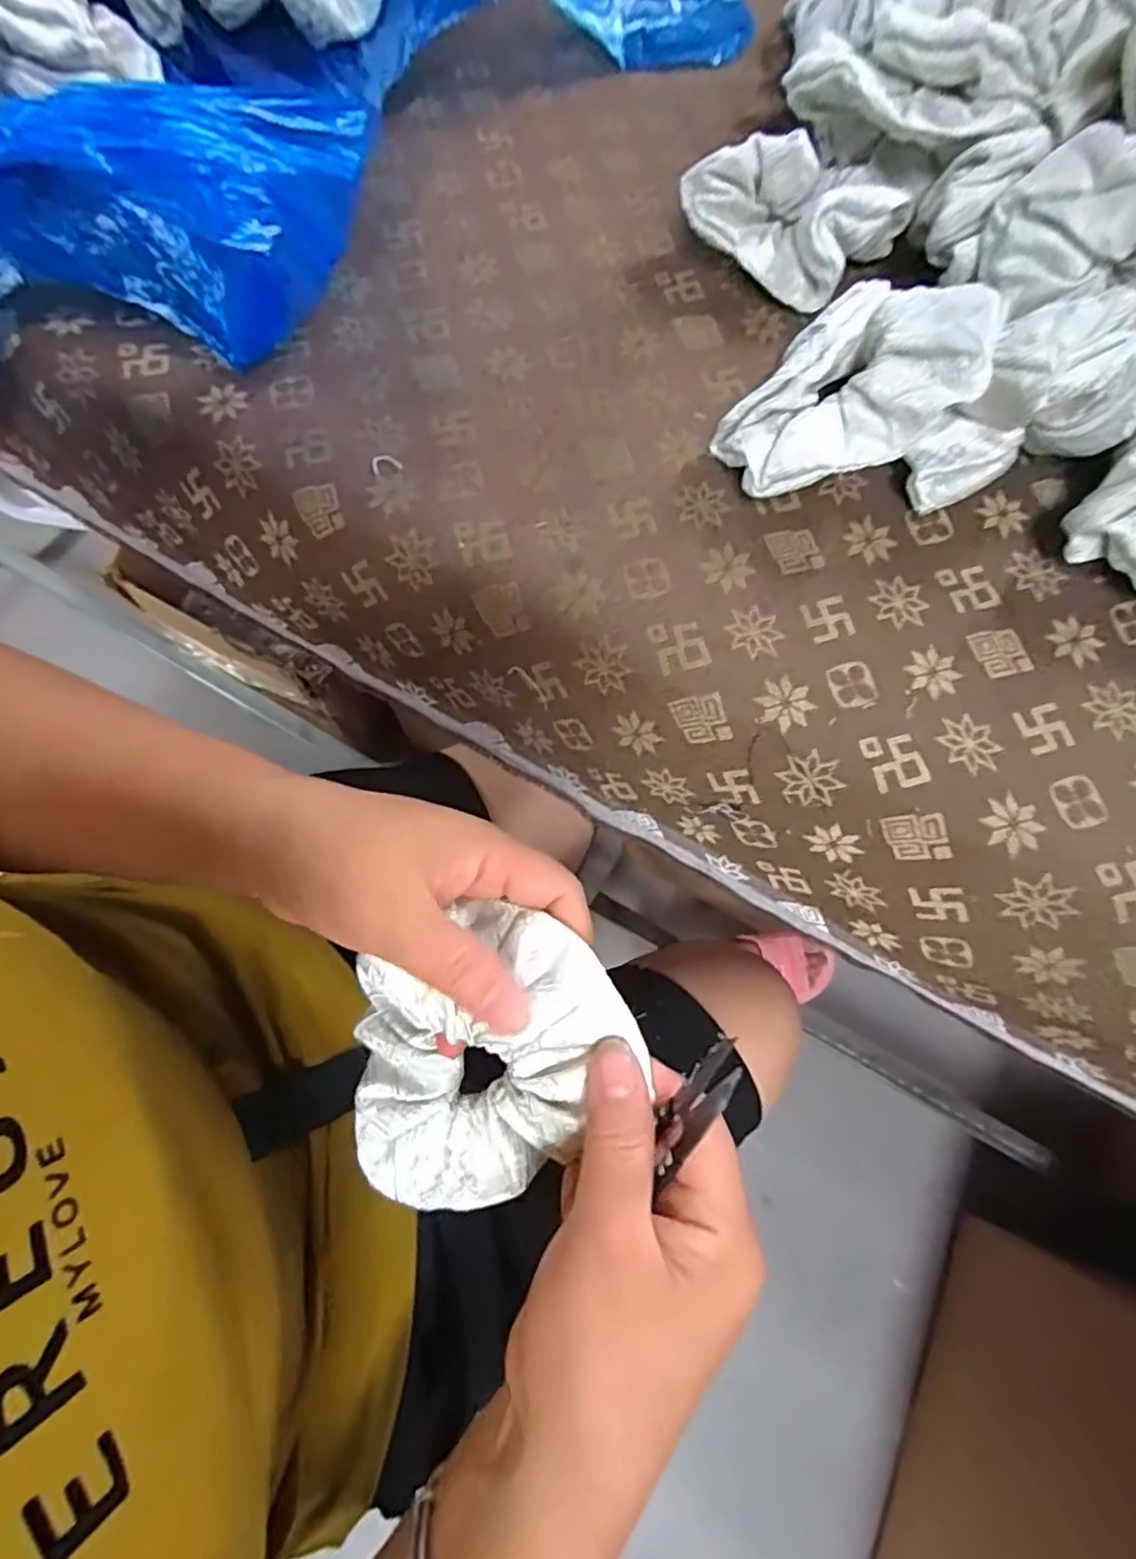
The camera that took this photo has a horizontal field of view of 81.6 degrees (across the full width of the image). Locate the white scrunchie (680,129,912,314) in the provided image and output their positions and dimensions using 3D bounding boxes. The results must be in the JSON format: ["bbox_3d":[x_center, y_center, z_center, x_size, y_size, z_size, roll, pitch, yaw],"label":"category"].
[{"bbox_3d":[0.107,-0.262,0.312,0.105,0.051,0.047,10,72,1],"label":"white scrunchie"}]

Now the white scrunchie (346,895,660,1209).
[{"bbox_3d":[-0.030,0.099,0.235,0.115,0.034,0.090,-36,73,17],"label":"white scrunchie"}]

